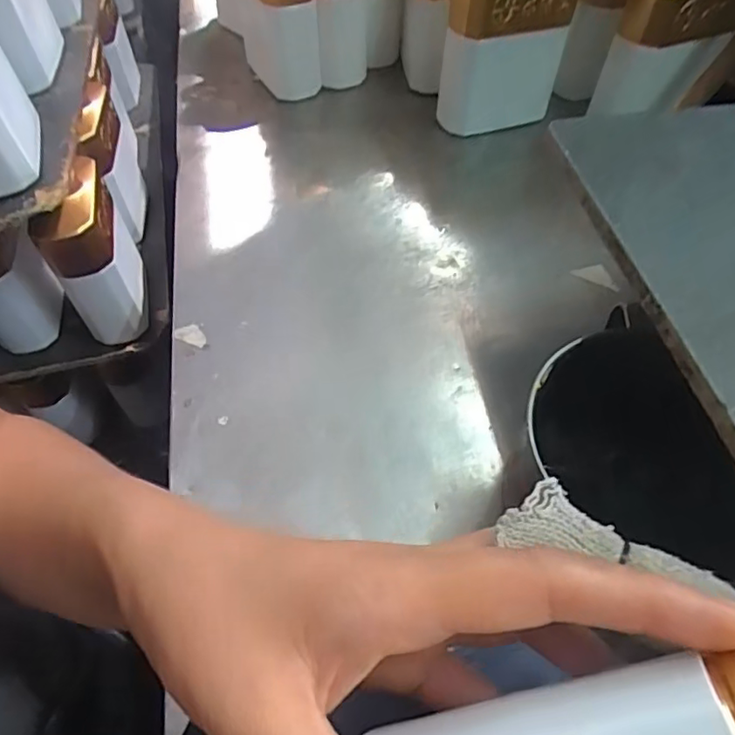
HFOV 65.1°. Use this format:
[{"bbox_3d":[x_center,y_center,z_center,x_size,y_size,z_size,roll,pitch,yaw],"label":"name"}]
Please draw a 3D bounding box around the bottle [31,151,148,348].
[{"bbox_3d":[-0.252,-0.107,0.532,0.060,0.147,0.108,-16,55,-10],"label":"bottle"}]

